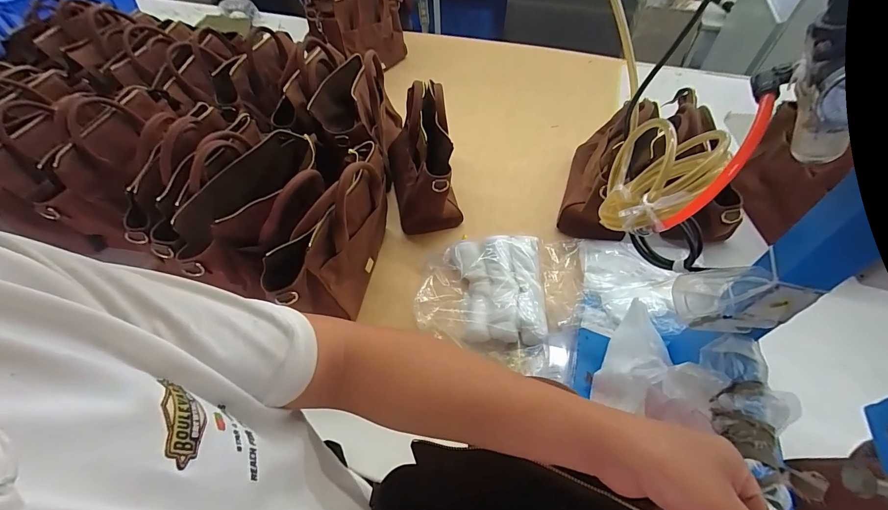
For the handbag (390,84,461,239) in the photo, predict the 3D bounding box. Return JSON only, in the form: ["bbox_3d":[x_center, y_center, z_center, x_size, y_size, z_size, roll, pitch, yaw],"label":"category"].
[{"bbox_3d":[-0.043,-0.185,0.732,0.117,0.241,0.248,-8,53,-5],"label":"handbag"}]

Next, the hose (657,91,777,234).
[{"bbox_3d":[0.215,-0.063,0.303,0.024,0.122,0.045,34,60,23],"label":"hose"}]

